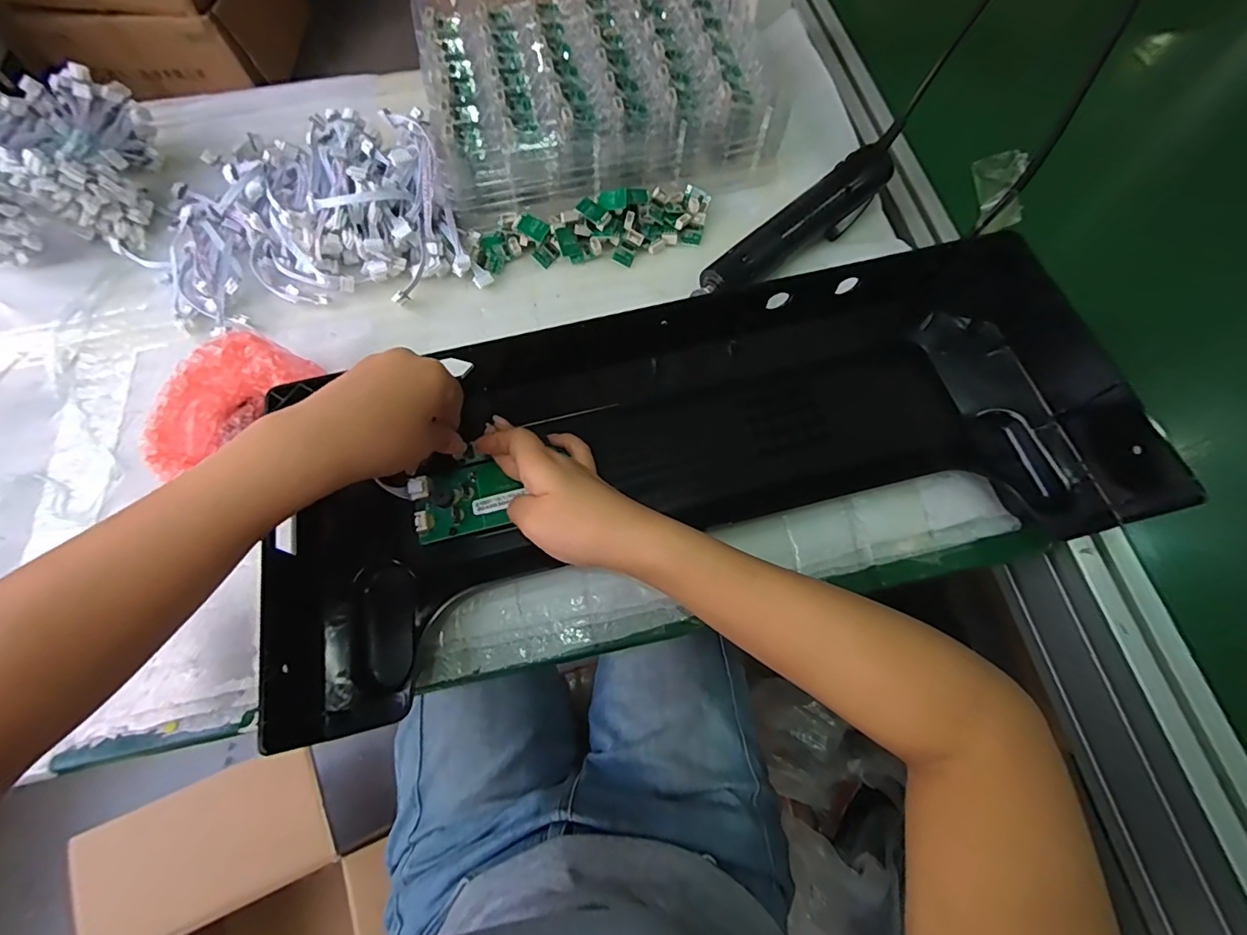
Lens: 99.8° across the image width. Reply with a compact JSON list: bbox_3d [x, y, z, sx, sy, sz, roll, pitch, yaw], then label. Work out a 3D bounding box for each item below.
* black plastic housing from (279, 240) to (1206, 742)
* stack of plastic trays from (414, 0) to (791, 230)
[{"bbox_3d":[0.050,-0.007,0.335,0.503,0.084,0.224,-16,68,-6],"label":"black plastic housing"},{"bbox_3d":[-0.023,-0.330,0.458,0.284,0.068,0.221,-13,68,-5],"label":"stack of plastic trays"}]

